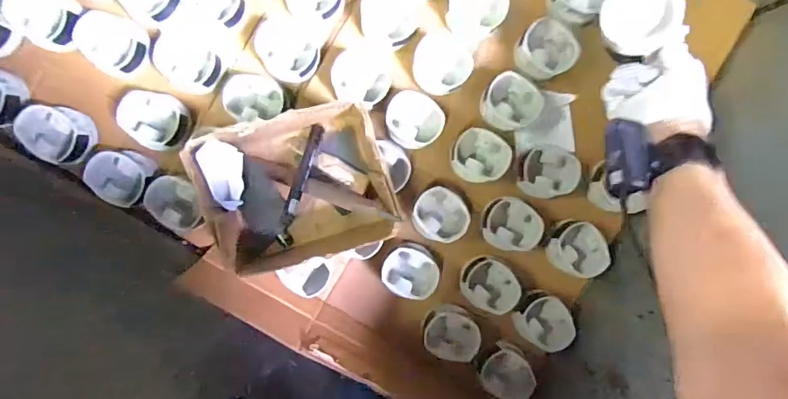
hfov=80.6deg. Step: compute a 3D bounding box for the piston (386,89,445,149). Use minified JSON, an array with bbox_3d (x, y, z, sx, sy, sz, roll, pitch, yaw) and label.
[{"bbox_3d":[0.029,-0.111,0.652,0.077,0.038,0.076,-4,93,-2],"label":"piston"}]

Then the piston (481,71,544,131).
[{"bbox_3d":[0.162,-0.133,0.644,0.082,0.049,0.070,22,92,-3],"label":"piston"}]

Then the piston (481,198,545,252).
[{"bbox_3d":[0.164,0.034,0.652,0.077,0.052,0.072,0,93,-2],"label":"piston"}]

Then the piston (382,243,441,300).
[{"bbox_3d":[0.024,0.102,0.661,0.075,0.055,0.075,0,93,-2],"label":"piston"}]

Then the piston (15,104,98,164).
[{"bbox_3d":[-0.457,-0.088,0.627,0.085,0.043,0.075,5,92,-3],"label":"piston"}]

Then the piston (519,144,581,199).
[{"bbox_3d":[0.213,-0.039,0.653,0.080,0.045,0.072,-3,93,-2],"label":"piston"}]

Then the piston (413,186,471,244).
[{"bbox_3d":[0.064,0.024,0.658,0.077,0.050,0.073,0,93,-2],"label":"piston"}]

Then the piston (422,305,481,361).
[{"bbox_3d":[0.081,0.191,0.673,0.077,0.050,0.073,-7,93,-2],"label":"piston"}]

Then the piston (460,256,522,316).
[{"bbox_3d":[0.136,0.121,0.664,0.083,0.056,0.074,29,91,-3],"label":"piston"}]

